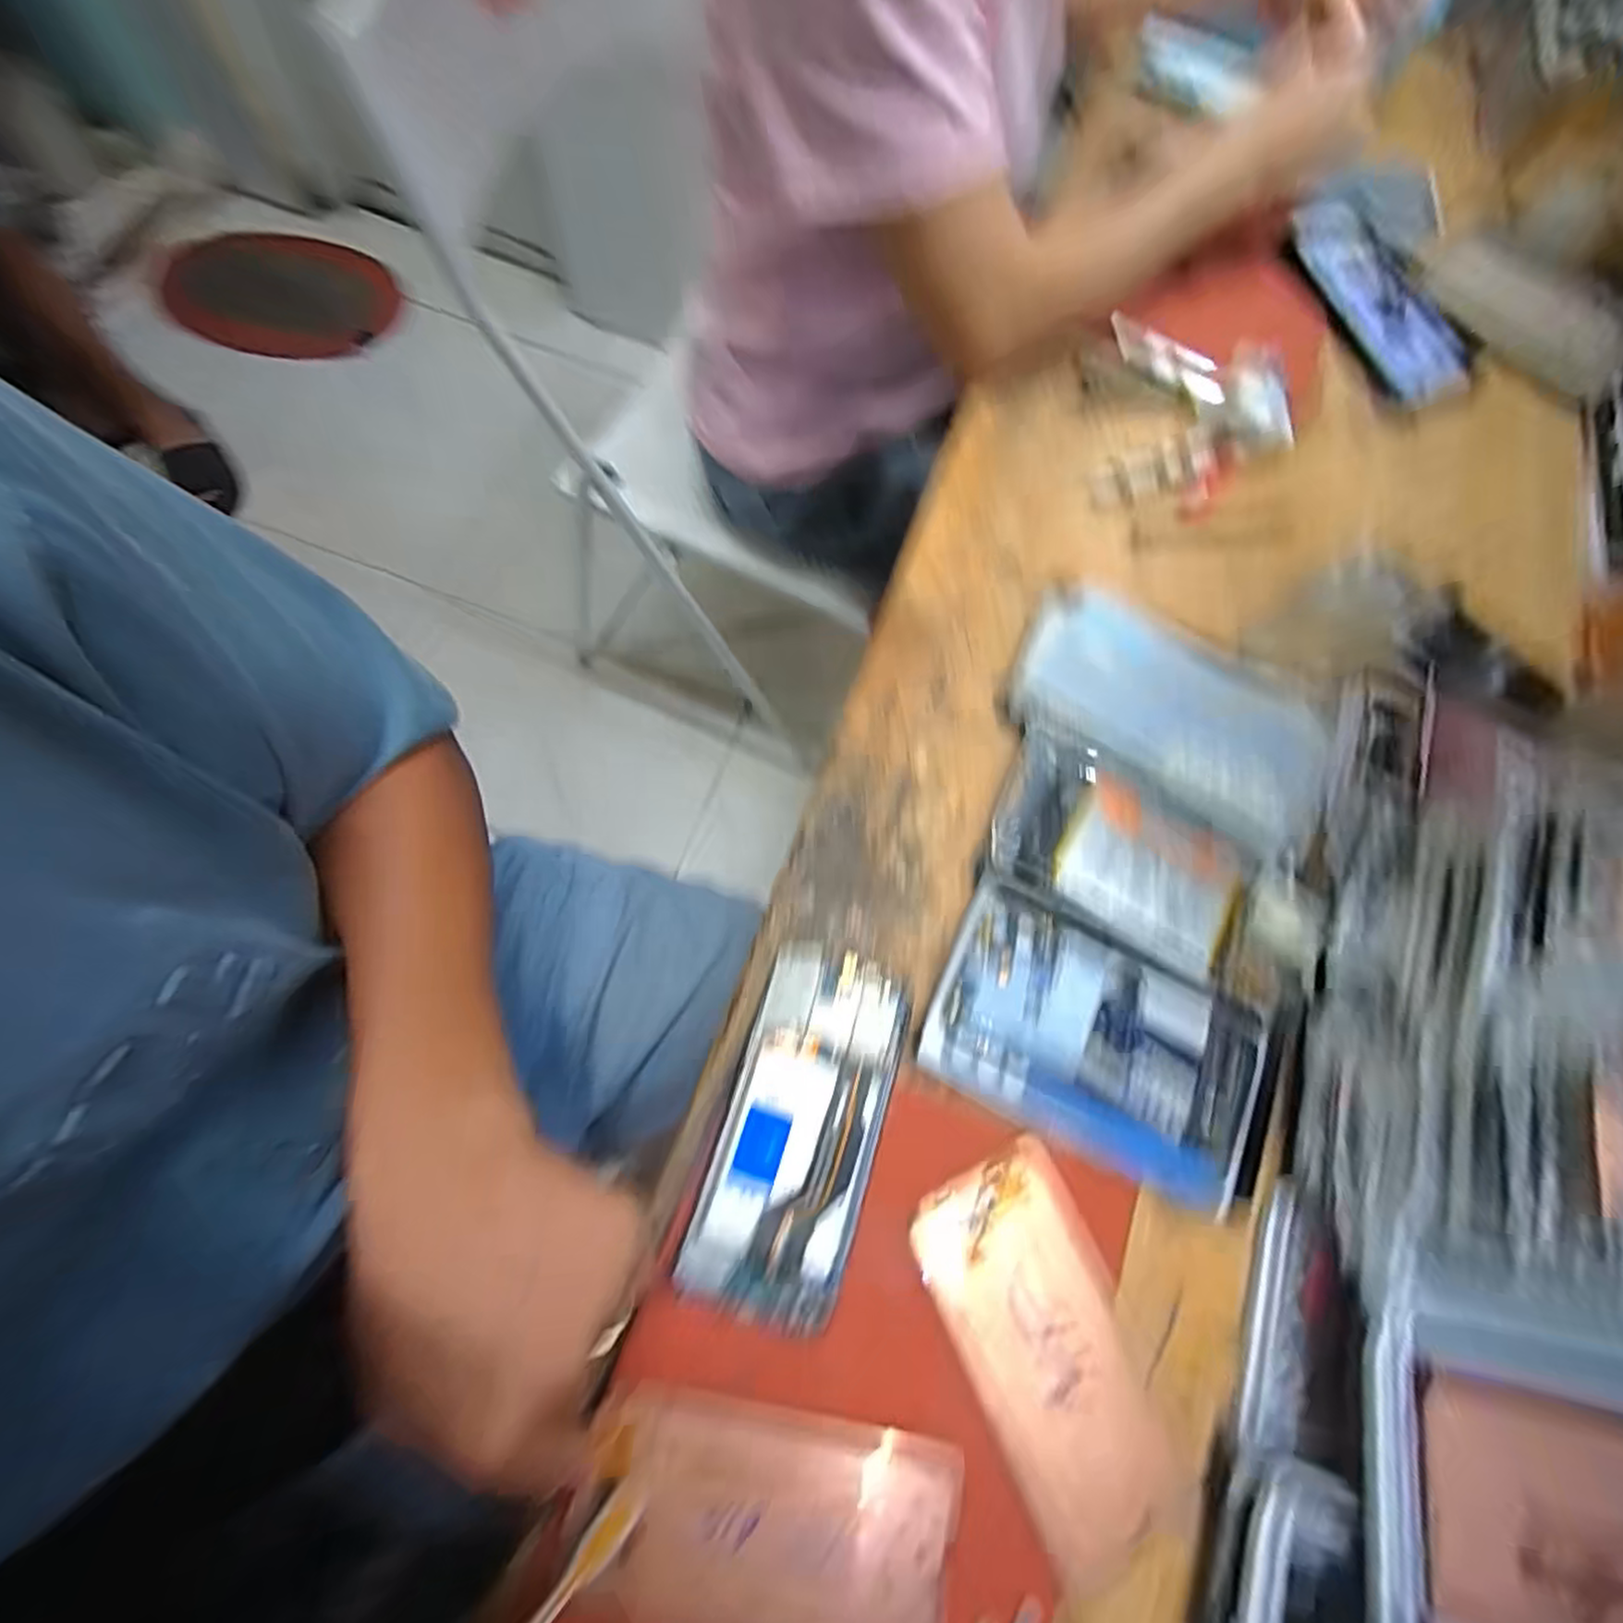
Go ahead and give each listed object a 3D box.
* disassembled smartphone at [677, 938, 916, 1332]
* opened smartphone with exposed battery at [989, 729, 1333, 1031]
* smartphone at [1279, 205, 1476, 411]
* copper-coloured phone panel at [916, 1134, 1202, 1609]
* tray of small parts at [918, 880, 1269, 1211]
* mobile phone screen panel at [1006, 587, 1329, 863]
[{"bbox_3d":[-0.003,0.144,0.323,0.070,0.012,0.156,19,70,1],"label":"disassembled smartphone"},{"bbox_3d":[0.185,0.031,0.375,0.179,0.019,0.092,28,70,5],"label":"opened smartphone with exposed battery"},{"bbox_3d":[0.453,-0.407,0.555,0.076,0.012,0.186,-32,84,1],"label":"smartphone"},{"bbox_3d":[0.108,0.240,0.309,0.078,0.011,0.156,-22,74,-13],"label":"copper-coloured phone panel"},{"bbox_3d":[0.143,0.117,0.351,0.159,0.013,0.104,26,70,4],"label":"tray of small parts"},{"bbox_3d":[0.208,-0.055,0.403,0.180,0.012,0.105,31,70,6],"label":"mobile phone screen panel"}]

